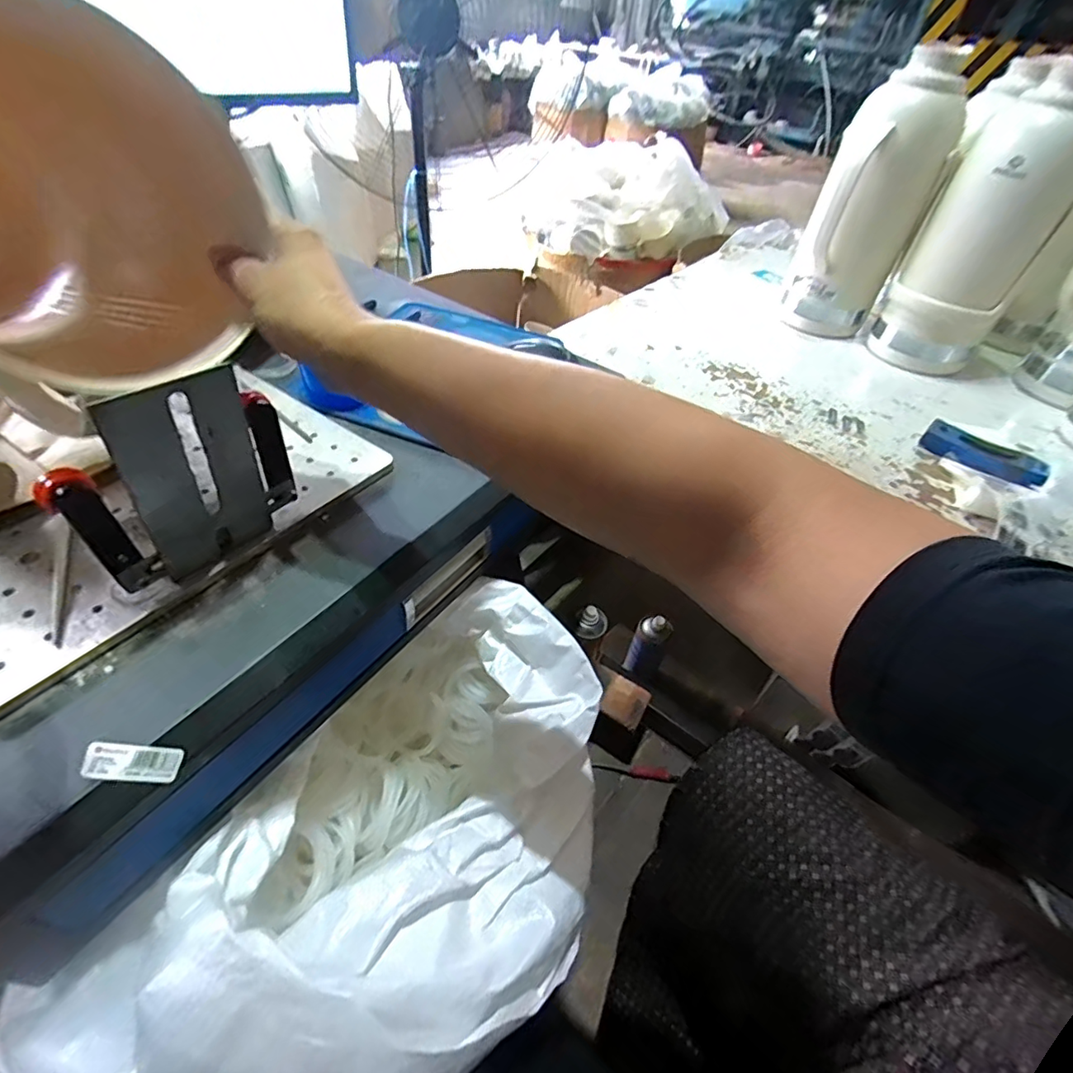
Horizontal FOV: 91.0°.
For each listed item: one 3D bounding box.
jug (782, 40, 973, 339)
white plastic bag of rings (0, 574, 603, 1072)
[{"bbox_3d":[0.564,-0.556,0.897,0.159,0.373,0.149,23,47,16],"label":"jug"},{"bbox_3d":[-0.085,0.202,0.383,0.254,0.175,0.406,24,48,17],"label":"white plastic bag of rings"}]

